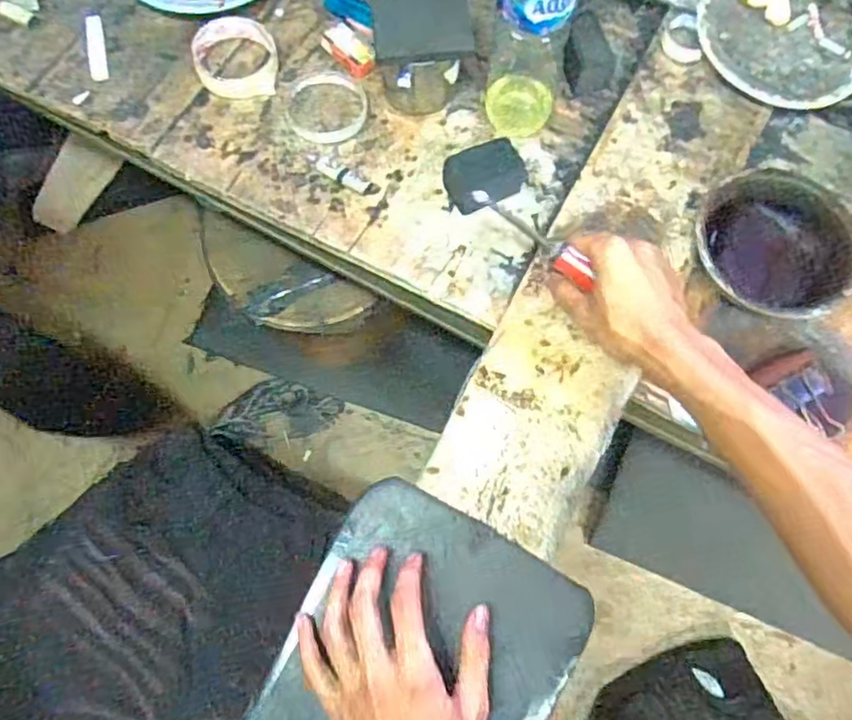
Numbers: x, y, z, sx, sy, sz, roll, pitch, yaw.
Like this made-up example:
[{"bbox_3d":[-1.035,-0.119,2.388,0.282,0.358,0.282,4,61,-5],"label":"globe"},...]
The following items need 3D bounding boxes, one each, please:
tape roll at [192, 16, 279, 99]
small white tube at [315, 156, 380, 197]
[{"bbox_3d":[-0.197,-0.316,0.672,0.082,0.019,0.094,-10,72,-4],"label":"tape roll"},{"bbox_3d":[-0.078,-0.179,0.627,0.069,0.009,0.018,31,74,10],"label":"small white tube"}]

